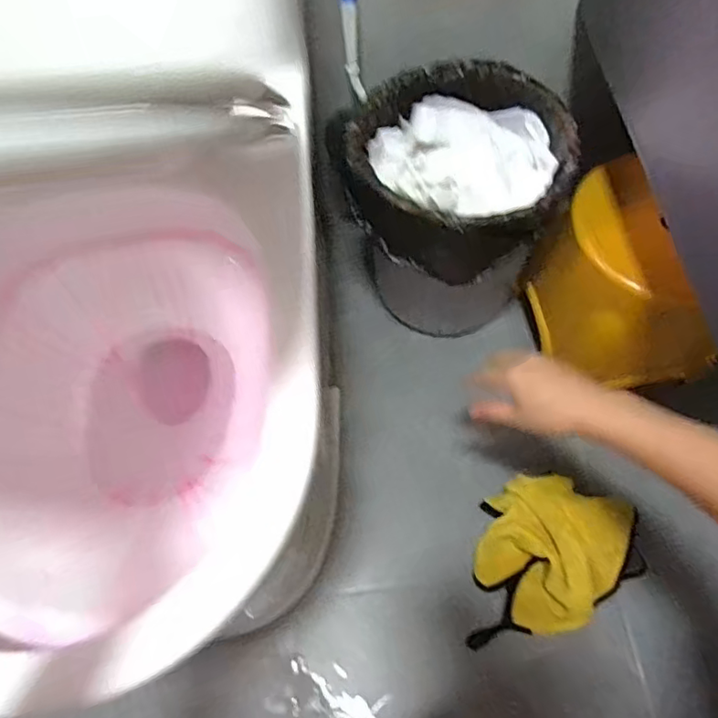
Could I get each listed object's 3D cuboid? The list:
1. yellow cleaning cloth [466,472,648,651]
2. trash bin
[{"bbox_3d":[0.234,0.229,0.681,0.209,0.083,0.176,-7,62,-1],"label":"yellow cleaning cloth"},{"bbox_3d":[0.125,-0.194,0.775,0.249,0.280,0.246,24,66,15],"label":"trash bin"}]

